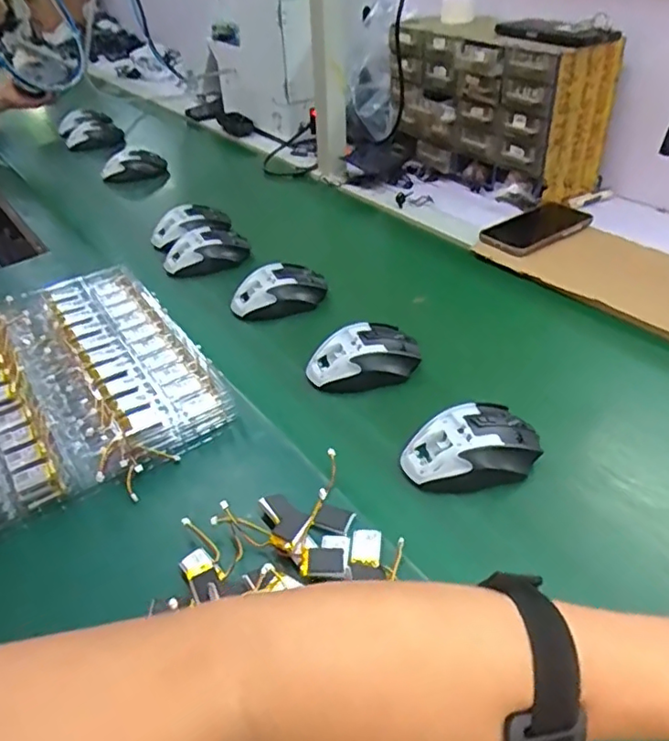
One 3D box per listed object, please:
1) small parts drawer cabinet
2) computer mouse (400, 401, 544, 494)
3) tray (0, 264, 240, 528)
[{"bbox_3d":[0.244,-0.392,0.904,0.295,0.200,0.132,30,50,35],"label":"small parts drawer cabinet"},{"bbox_3d":[0.113,0.063,0.500,0.109,0.034,0.066,-12,39,-11],"label":"computer mouse"},{"bbox_3d":[-0.282,0.012,0.592,0.270,0.053,0.320,-25,43,-25],"label":"tray"}]

